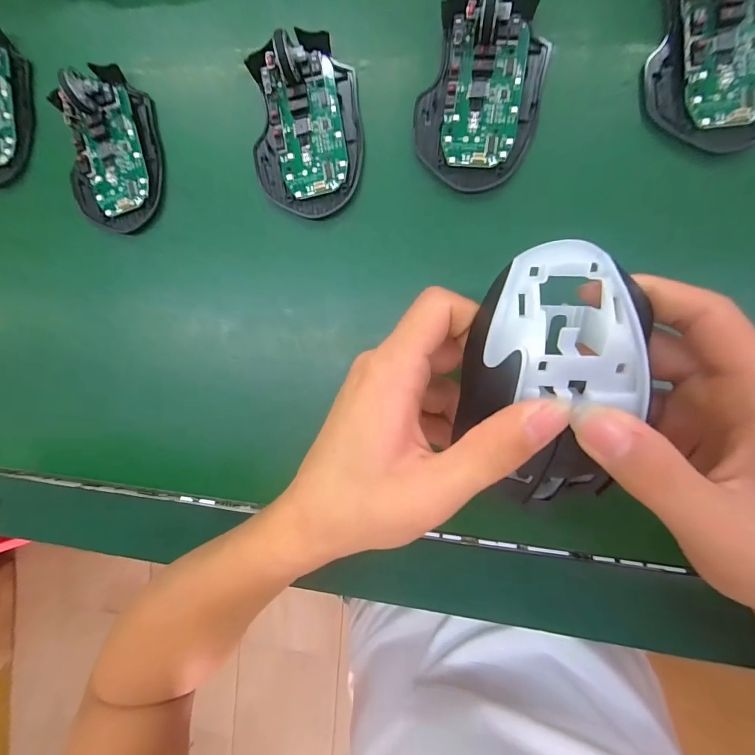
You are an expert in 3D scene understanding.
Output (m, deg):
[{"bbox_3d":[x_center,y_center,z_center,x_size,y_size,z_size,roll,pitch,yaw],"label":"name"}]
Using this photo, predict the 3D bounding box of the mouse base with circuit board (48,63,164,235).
[{"bbox_3d":[-0.194,-0.164,0.271,0.069,0.026,0.111,-5,92,7],"label":"mouse base with circuit board"}]

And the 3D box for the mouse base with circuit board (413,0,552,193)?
[{"bbox_3d":[0.063,-0.176,0.234,0.076,0.029,0.115,11,94,6],"label":"mouse base with circuit board"}]

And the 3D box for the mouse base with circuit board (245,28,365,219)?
[{"bbox_3d":[-0.047,-0.166,0.248,0.073,0.033,0.111,2,93,7],"label":"mouse base with circuit board"}]

